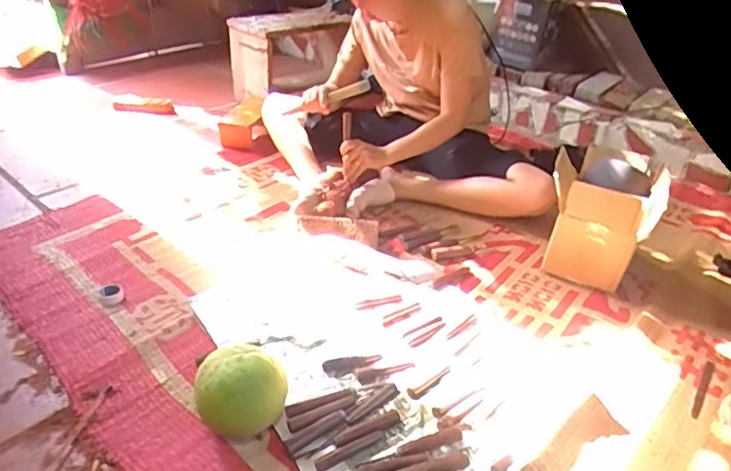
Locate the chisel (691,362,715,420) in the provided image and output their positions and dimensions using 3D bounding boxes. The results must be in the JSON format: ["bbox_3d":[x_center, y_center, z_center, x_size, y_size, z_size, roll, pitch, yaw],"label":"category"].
[{"bbox_3d":[0.585,0.267,0.977,0.015,0.007,0.158,24,37,30],"label":"chisel"}]

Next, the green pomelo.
[{"bbox_3d":[-0.187,0.243,0.854,0.127,0.127,0.106,-5,33,-14],"label":"green pomelo"}]

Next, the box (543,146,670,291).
[{"bbox_3d":[0.516,-0.048,1.238,0.218,0.217,0.251,17,34,20],"label":"box"}]

